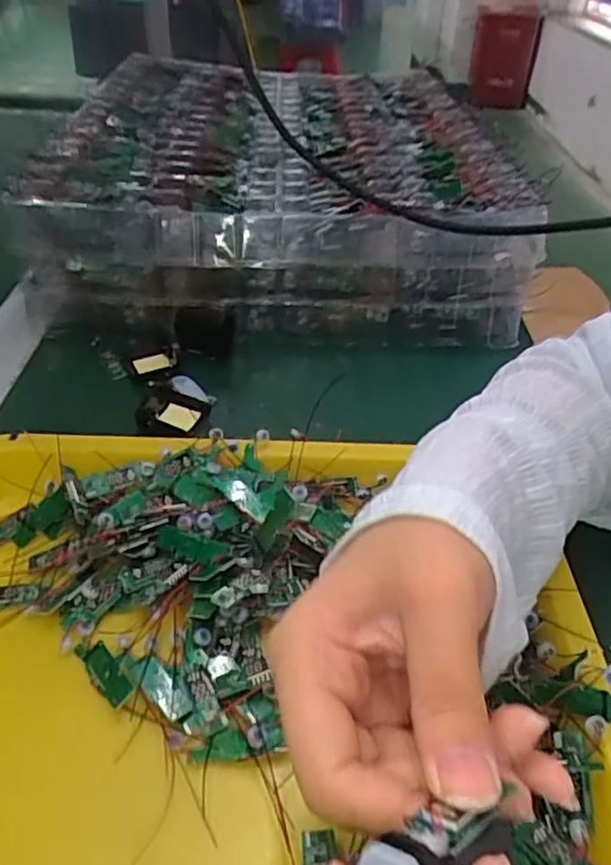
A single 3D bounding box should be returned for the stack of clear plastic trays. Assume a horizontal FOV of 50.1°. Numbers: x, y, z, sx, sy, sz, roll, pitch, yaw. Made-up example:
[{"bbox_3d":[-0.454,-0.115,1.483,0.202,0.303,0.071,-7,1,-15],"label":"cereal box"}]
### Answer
[{"bbox_3d":[-0.021,-0.258,0.666,0.376,0.122,0.481,1,38,-2],"label":"stack of clear plastic trays"}]

